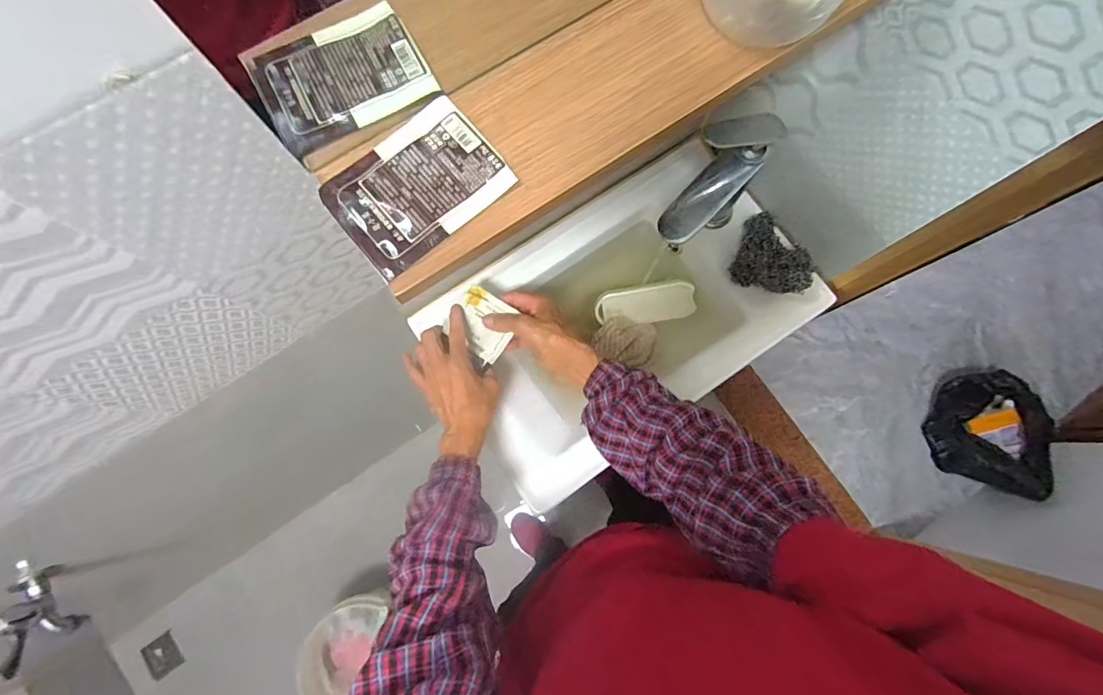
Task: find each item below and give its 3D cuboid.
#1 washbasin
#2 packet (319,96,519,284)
[{"bbox_3d":[0.097,-0.045,0.649,0.474,0.110,0.298,-33,79,-6],"label":"washbasin"},{"bbox_3d":[-0.086,-0.103,0.299,0.105,0.006,0.077,-40,80,-7],"label":"packet"}]

